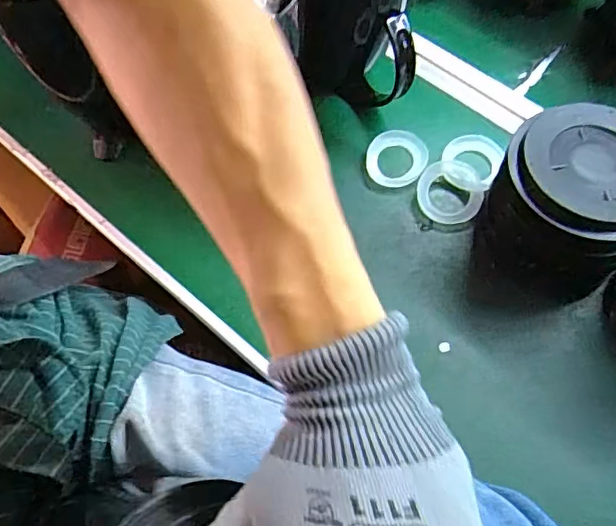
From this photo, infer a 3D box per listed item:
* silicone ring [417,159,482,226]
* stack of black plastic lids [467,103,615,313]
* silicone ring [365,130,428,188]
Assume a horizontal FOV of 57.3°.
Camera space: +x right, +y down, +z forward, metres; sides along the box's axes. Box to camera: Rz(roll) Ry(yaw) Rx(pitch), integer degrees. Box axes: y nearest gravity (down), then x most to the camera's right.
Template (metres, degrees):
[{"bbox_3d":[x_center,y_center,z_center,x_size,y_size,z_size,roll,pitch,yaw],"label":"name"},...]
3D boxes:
[{"bbox_3d":[0.130,-0.064,0.514,0.059,0.010,0.057,0,83,1],"label":"silicone ring"},{"bbox_3d":[0.205,-0.040,0.453,0.113,0.112,0.134,10,66,5],"label":"stack of black plastic lids"},{"bbox_3d":[0.085,-0.100,0.536,0.054,0.008,0.064,28,69,12],"label":"silicone ring"}]

